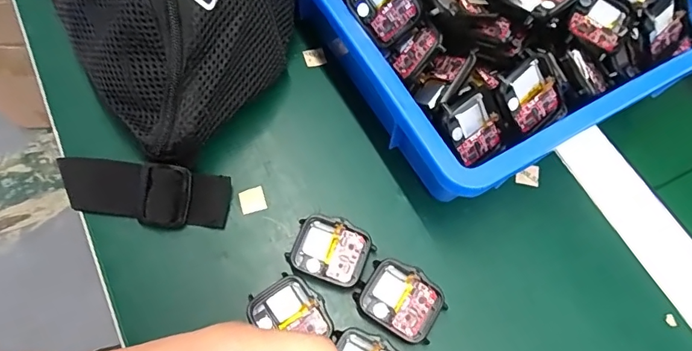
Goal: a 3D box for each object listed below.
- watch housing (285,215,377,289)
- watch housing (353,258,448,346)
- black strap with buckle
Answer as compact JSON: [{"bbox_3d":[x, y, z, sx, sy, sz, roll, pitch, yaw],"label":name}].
[{"bbox_3d":[-0.009,0.046,0.278,0.046,0.009,0.037,16,65,3],"label":"watch housing"},{"bbox_3d":[0.032,0.072,0.267,0.046,0.007,0.038,33,67,11],"label":"watch housing"},{"bbox_3d":[-0.127,0.009,0.281,0.106,0.020,0.035,8,65,-1],"label":"black strap with buckle"}]

